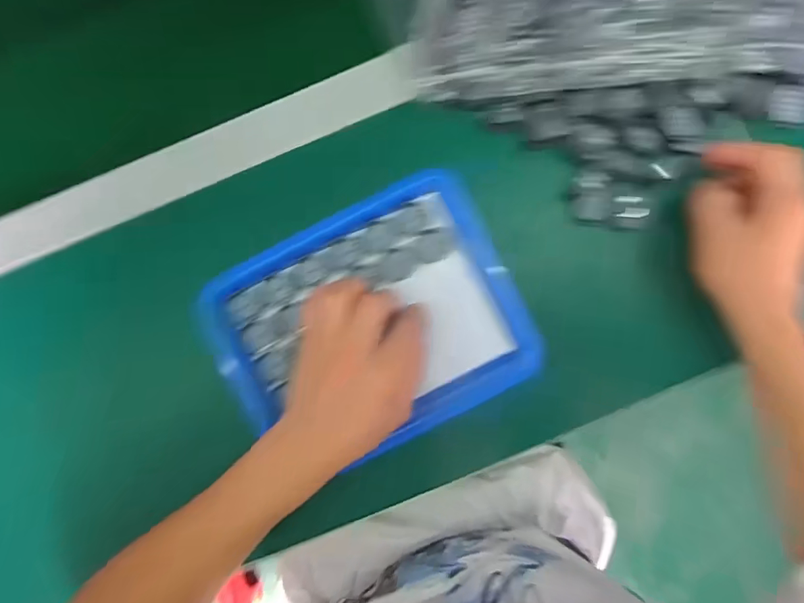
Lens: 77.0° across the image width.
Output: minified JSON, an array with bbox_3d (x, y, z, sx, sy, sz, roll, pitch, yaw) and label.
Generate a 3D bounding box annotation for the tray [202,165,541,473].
[{"bbox_3d":[-0.024,0.022,0.394,0.225,0.019,0.179,-28,88,0],"label":"tray"}]

